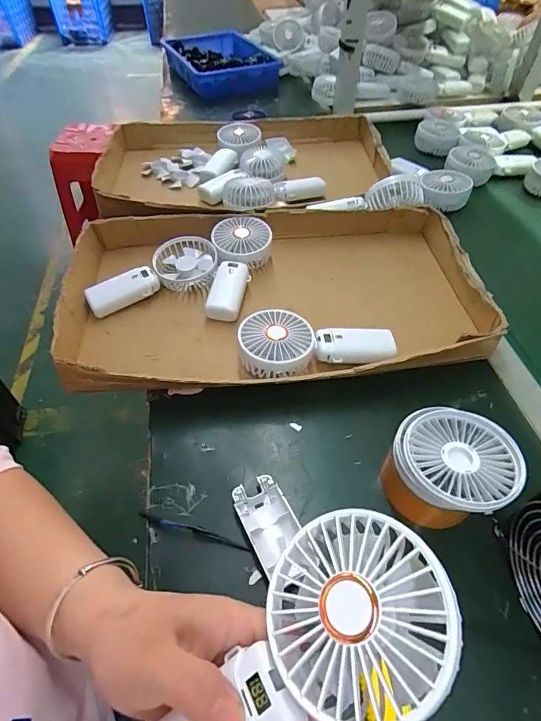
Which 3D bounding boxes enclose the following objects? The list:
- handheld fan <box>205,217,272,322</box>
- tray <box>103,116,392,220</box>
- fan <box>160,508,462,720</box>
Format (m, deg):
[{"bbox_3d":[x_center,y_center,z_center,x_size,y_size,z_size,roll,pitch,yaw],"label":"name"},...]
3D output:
[{"bbox_3d":[-0.052,-0.130,0.585,0.079,0.038,0.172,10,67,8],"label":"handheld fan"},{"bbox_3d":[-0.044,-0.365,0.786,0.527,0.073,0.381,-9,51,-8],"label":"tray"},{"bbox_3d":[0.005,0.148,0.192,0.179,0.029,0.079,-43,58,1],"label":"fan"}]

